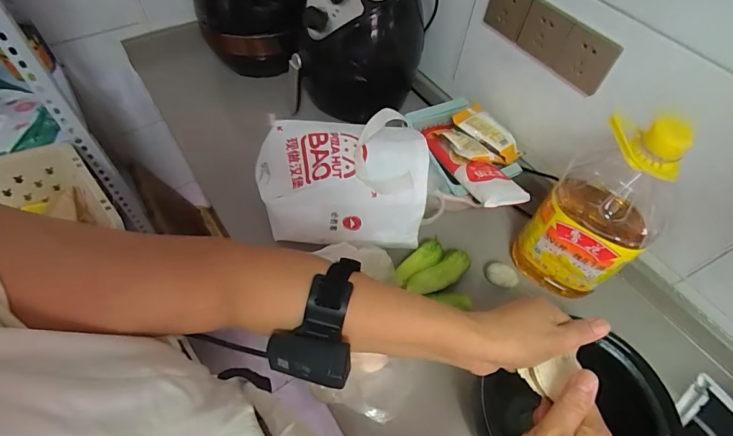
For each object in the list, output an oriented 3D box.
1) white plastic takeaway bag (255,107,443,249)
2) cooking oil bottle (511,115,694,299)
[{"bbox_3d":[-0.023,-0.073,0.680,0.316,0.184,0.195,-5,56,-9],"label":"white plastic takeaway bag"},{"bbox_3d":[0.375,-0.013,0.620,0.162,0.334,0.148,-35,65,-25],"label":"cooking oil bottle"}]

